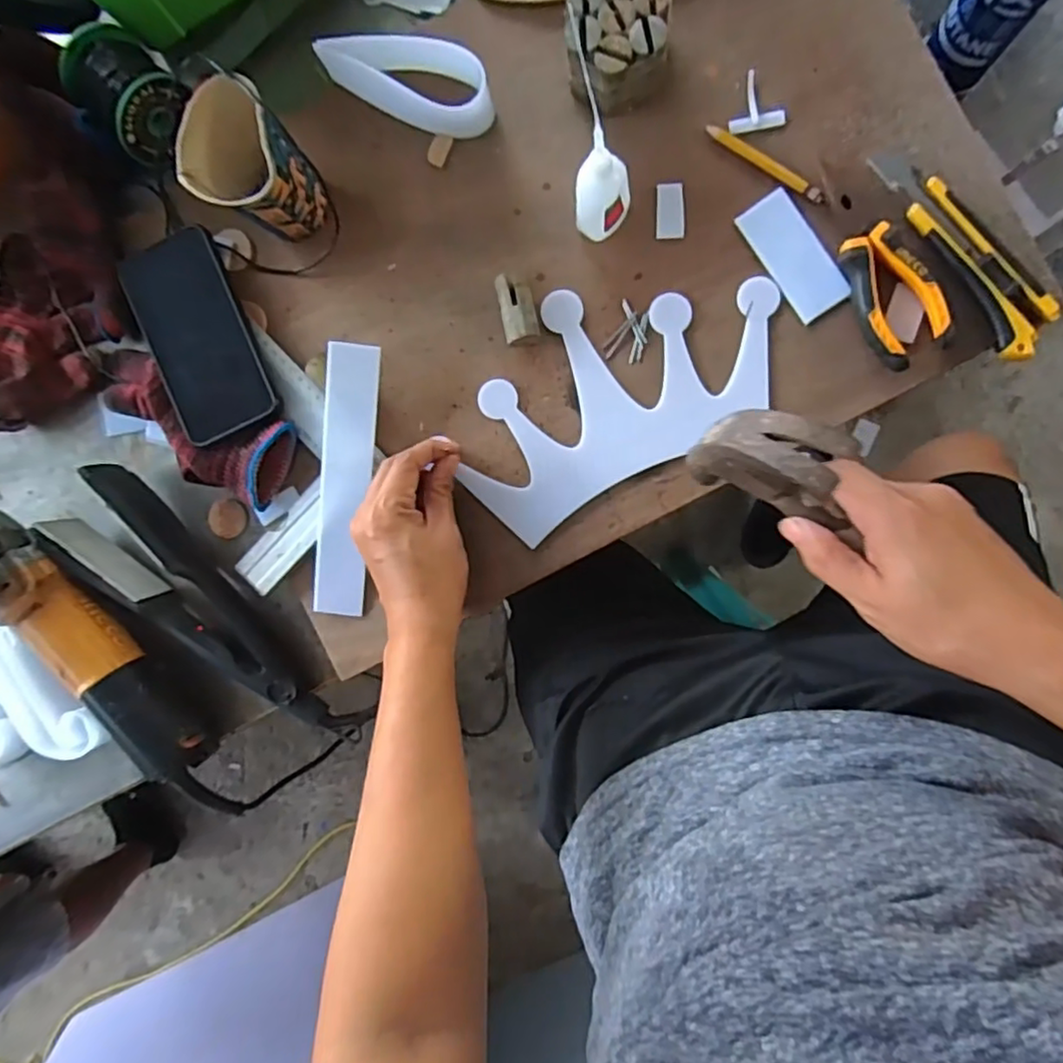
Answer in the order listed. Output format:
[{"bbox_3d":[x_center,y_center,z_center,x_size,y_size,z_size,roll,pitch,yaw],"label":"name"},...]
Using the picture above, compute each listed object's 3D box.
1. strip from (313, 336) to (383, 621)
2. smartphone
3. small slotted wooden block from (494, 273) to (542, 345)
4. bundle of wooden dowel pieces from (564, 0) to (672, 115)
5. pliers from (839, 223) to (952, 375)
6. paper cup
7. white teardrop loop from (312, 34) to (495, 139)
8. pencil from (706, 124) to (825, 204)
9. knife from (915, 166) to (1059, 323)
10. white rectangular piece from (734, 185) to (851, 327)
[{"bbox_3d":[-0.143,-0.036,0.495,0.039,0.007,0.206,7,101,-1],"label":"strip"},{"bbox_3d":[-0.262,-0.152,0.507,0.082,0.012,0.157,-24,90,11],"label":"smartphone"},{"bbox_3d":[-0.009,-0.167,0.486,0.025,0.022,0.048,-11,91,9],"label":"small slotted wooden block"},{"bbox_3d":[0.061,-0.343,0.452,0.070,0.050,0.076,-6,91,9],"label":"bundle of wooden dowel pieces"},{"bbox_3d":[0.252,-0.164,0.448,0.049,0.018,0.095,-27,88,9],"label":"pliers"},{"bbox_3d":[-0.193,-0.259,0.469,0.071,0.092,0.074,0,92,9],"label":"paper cup"},{"bbox_3d":[-0.093,-0.336,0.485,0.131,0.043,0.046,19,95,7],"label":"white teardrop loop"},{"bbox_3d":[0.168,-0.264,0.461,0.096,0.006,0.009,36,97,6],"label":"pencil"},{"bbox_3d":[0.308,-0.195,0.437,0.020,0.013,0.132,-35,87,8],"label":"knife"},{"bbox_3d":[0.191,-0.201,0.466,0.040,0.007,0.092,-33,87,8],"label":"white rectangular piece"}]

